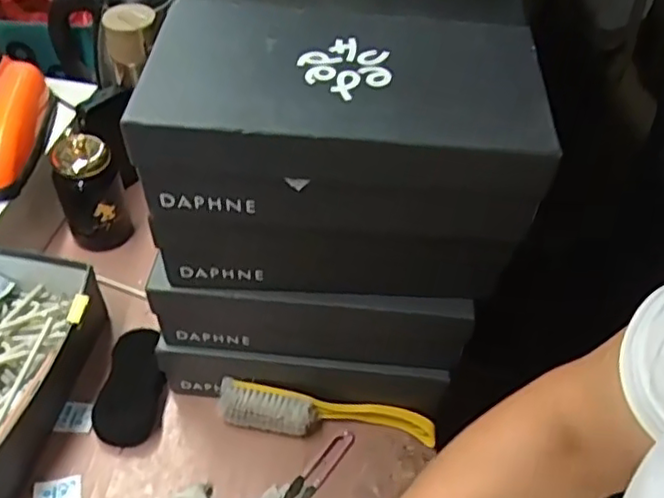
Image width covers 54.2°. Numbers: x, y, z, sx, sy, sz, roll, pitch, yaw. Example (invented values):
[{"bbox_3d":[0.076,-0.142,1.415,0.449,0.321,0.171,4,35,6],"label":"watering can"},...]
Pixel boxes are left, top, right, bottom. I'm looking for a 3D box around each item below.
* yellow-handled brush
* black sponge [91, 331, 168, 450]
[{"bbox_3d":[-0.005,0.175,0.684,0.229,0.038,0.038,6,48,1],"label":"yellow-handled brush"},{"bbox_3d":[-0.216,0.148,0.710,0.063,0.049,0.124,9,49,4],"label":"black sponge"}]

